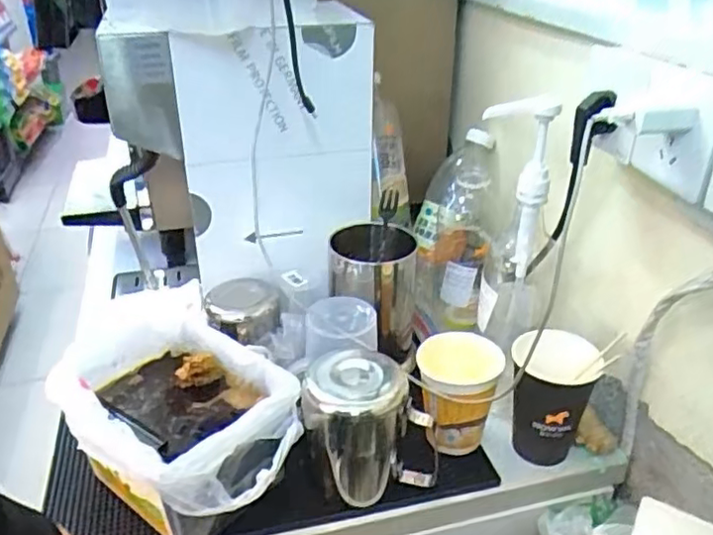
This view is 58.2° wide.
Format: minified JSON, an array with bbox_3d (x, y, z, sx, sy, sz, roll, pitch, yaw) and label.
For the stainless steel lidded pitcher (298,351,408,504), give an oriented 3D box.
[{"bbox_3d":[-0.001,0.164,0.631,0.094,0.150,0.083,0,30,1],"label":"stainless steel lidded pitcher"}]

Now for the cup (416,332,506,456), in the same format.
[{"bbox_3d":[0.103,0.141,0.662,0.081,0.122,0.093,4,30,8],"label":"cup"}]

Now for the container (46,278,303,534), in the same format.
[{"bbox_3d":[-0.166,0.153,0.610,0.228,0.107,0.170,22,37,34],"label":"container"}]

